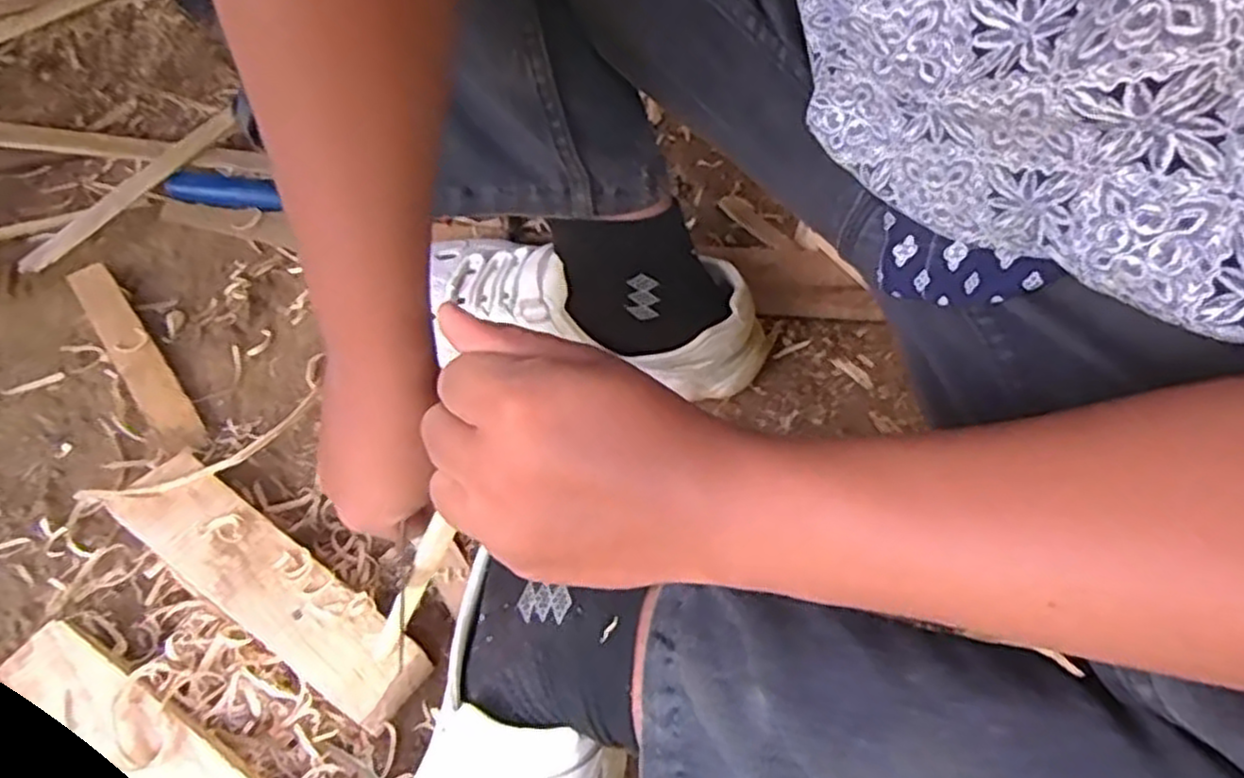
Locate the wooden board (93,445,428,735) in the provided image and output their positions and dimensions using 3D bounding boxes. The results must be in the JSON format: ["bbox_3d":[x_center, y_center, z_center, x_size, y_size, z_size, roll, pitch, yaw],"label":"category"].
[{"bbox_3d":[-0.219,0.119,0.469,0.222,0.030,0.056,34,62,13],"label":"wooden board"}]

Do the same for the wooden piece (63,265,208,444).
[{"bbox_3d":[-0.358,-0.028,0.555,0.028,0.008,0.178,-31,70,-27],"label":"wooden piece"}]

